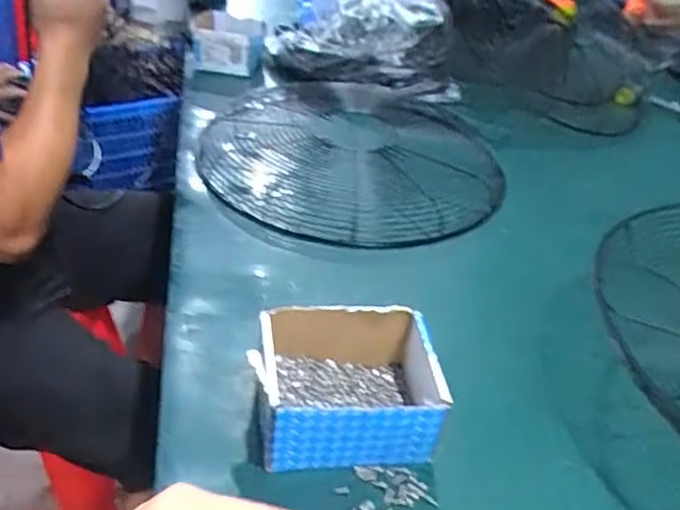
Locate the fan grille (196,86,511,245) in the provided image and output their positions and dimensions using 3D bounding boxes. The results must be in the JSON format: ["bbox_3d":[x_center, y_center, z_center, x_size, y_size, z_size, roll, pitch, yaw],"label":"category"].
[{"bbox_3d":[0.008,-0.166,0.878,0.417,0.054,0.433,-2,37,-10],"label":"fan grille"}]

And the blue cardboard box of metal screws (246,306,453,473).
[{"bbox_3d":[0.005,0.107,0.490,0.146,0.075,0.110,0,37,-7],"label":"blue cardboard box of metal screws"}]

